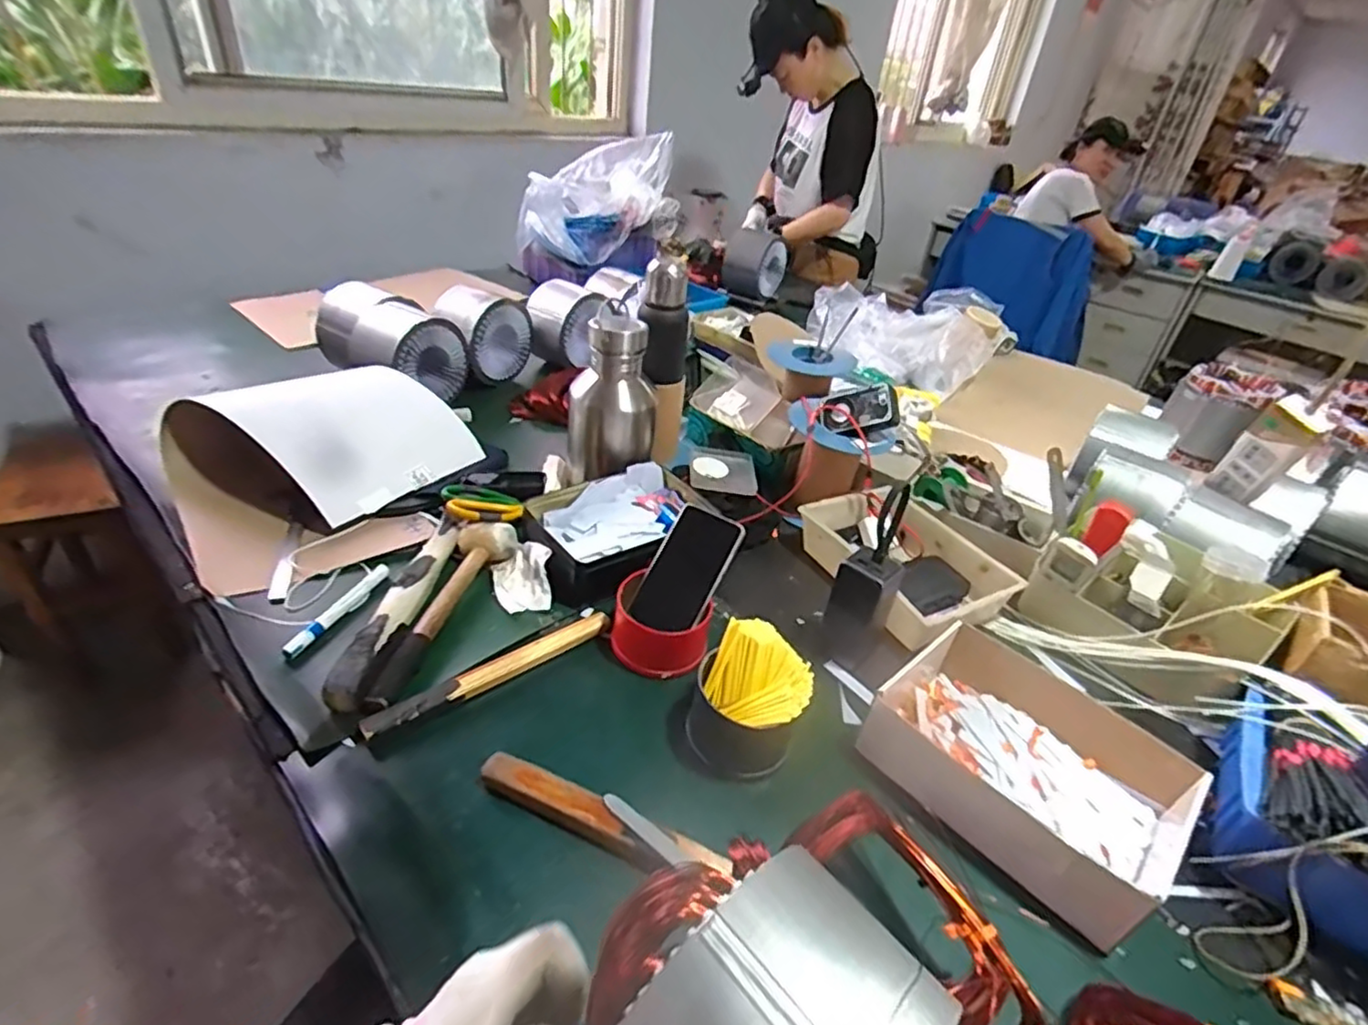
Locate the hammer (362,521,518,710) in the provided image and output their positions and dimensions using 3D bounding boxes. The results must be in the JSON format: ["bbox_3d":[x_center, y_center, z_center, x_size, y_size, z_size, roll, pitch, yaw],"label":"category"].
[{"bbox_3d":[-0.263,0.093,0.689,0.067,0.035,0.262,14,36,11],"label":"hammer"}]

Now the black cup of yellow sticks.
[{"bbox_3d":[0.059,0.175,0.610,0.104,0.096,0.106,13,36,9],"label":"black cup of yellow sticks"}]

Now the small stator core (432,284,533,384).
[{"bbox_3d":[-0.370,-0.324,1.199,0.117,0.150,0.149,21,38,21],"label":"small stator core"}]

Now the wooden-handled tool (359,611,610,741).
[{"bbox_3d":[-0.185,0.154,0.648,0.251,0.019,0.026,-22,44,-34],"label":"wooden-handled tool"}]

